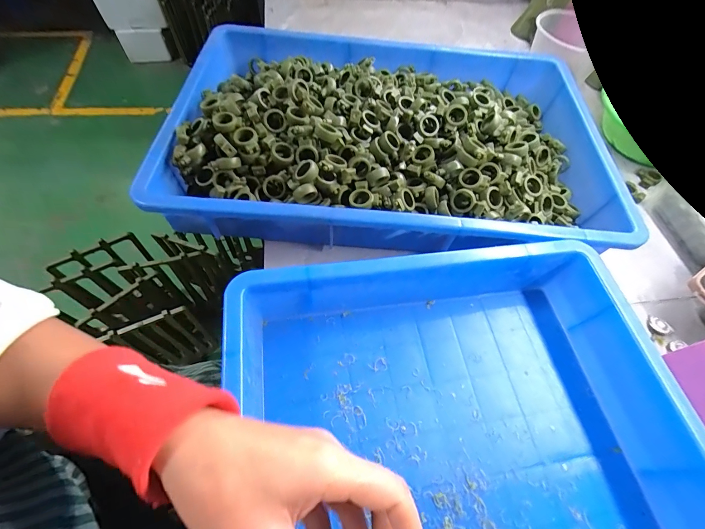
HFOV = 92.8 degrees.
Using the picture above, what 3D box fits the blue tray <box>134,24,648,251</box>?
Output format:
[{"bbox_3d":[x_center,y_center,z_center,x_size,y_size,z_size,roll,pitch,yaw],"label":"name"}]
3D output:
[{"bbox_3d":[0.053,-0.186,0.469,0.550,0.098,0.366,4,59,-1],"label":"blue tray"}]

